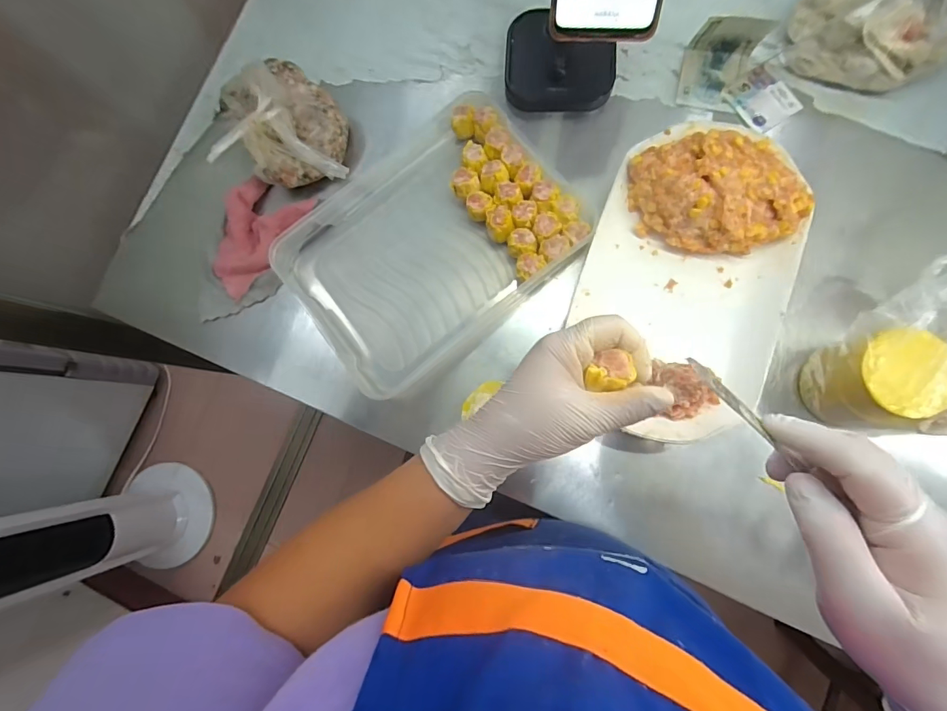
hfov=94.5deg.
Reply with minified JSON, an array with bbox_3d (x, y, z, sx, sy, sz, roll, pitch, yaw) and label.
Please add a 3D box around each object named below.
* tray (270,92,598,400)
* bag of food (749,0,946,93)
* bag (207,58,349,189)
[{"bbox_3d":[-0.053,-0.132,0.485,0.311,0.041,0.247,-37,81,-1],"label":"tray"},{"bbox_3d":[0.400,-0.332,0.421,0.119,0.130,0.150,-43,81,-2],"label":"bag of food"},{"bbox_3d":[-0.216,-0.259,0.496,0.134,0.085,0.134,-8,81,4],"label":"bag"}]

